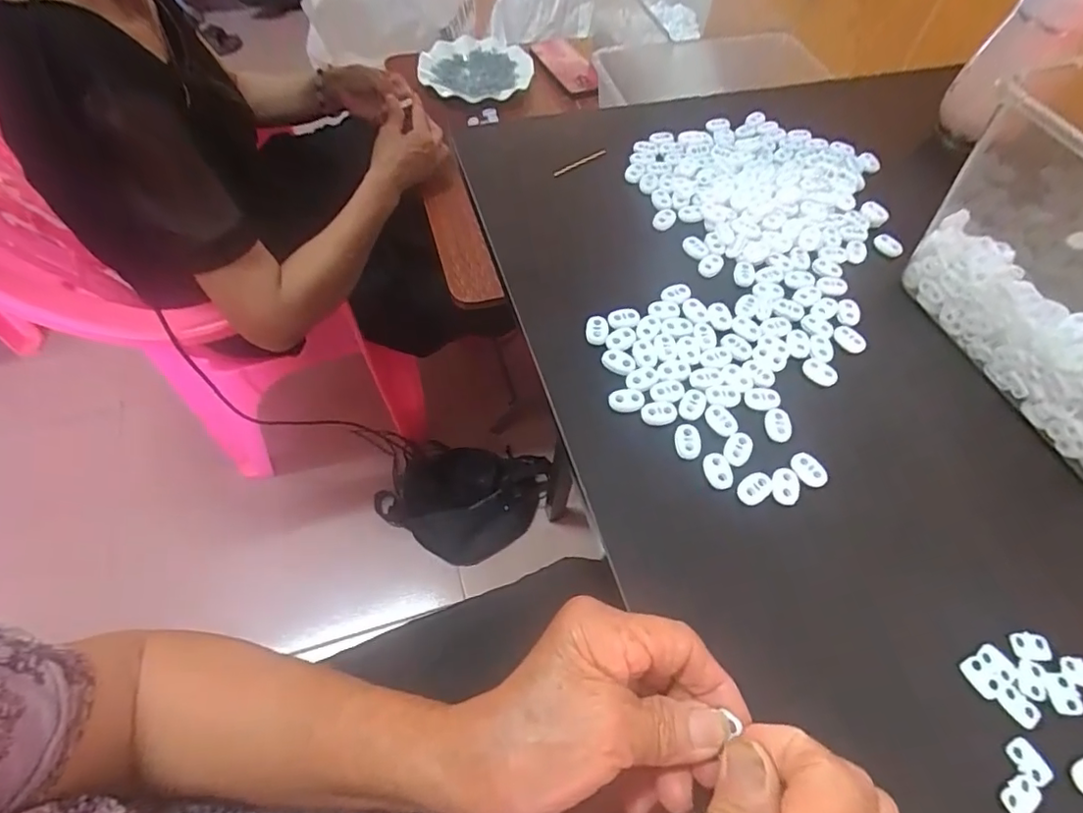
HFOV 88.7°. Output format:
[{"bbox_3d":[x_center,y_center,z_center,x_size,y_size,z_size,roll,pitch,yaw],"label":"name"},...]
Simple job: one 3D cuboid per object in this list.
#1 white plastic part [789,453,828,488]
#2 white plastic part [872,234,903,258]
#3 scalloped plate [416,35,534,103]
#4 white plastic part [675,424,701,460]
[{"bbox_3d":[0.161,0.037,0.332,0.018,0.004,0.023,-32,66,-20],"label":"white plastic part"},{"bbox_3d":[0.276,-0.128,0.441,0.022,0.011,0.009,40,65,18],"label":"white plastic part"},{"bbox_3d":[-0.112,-0.588,0.957,0.185,0.037,0.195,2,60,-3],"label":"scalloped plate"},{"bbox_3d":[0.090,0.020,0.337,0.016,0.004,0.022,1,60,-3],"label":"white plastic part"}]

